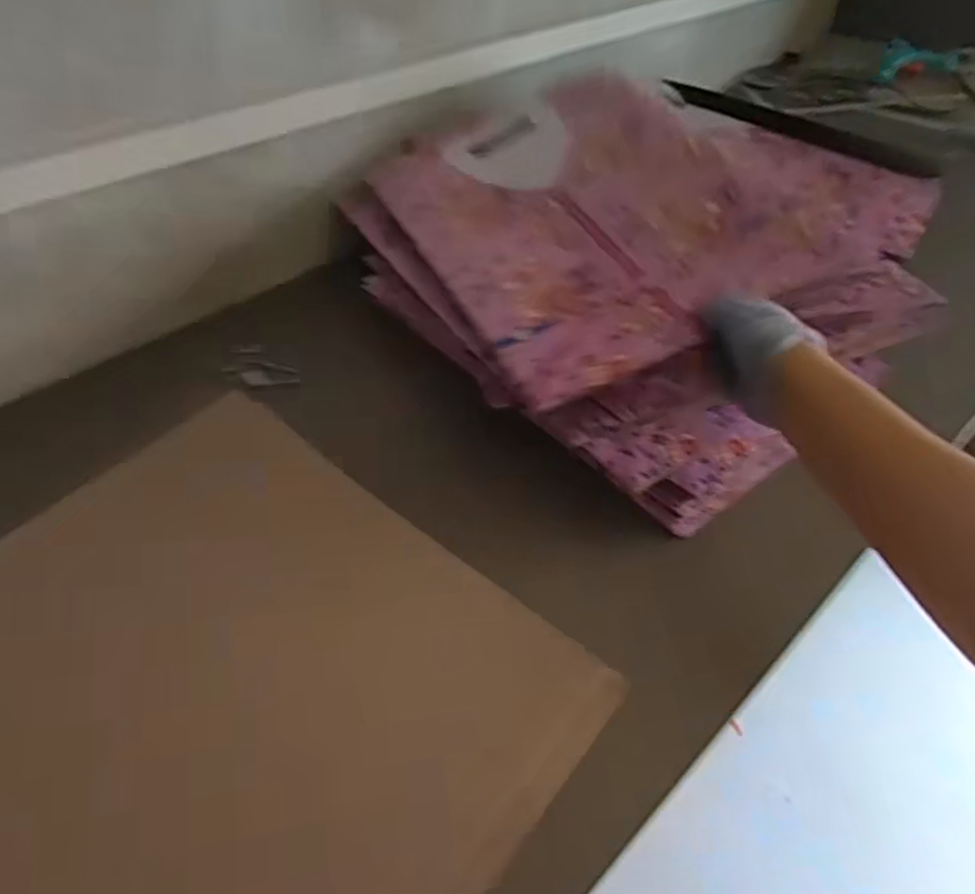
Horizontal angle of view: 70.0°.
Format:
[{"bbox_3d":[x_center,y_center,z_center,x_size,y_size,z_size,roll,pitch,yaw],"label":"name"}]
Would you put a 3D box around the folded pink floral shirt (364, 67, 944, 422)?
[{"bbox_3d":[0.108,-0.224,0.622,0.344,0.028,0.372,-27,53,-5],"label":"folded pink floral shirt"}]

